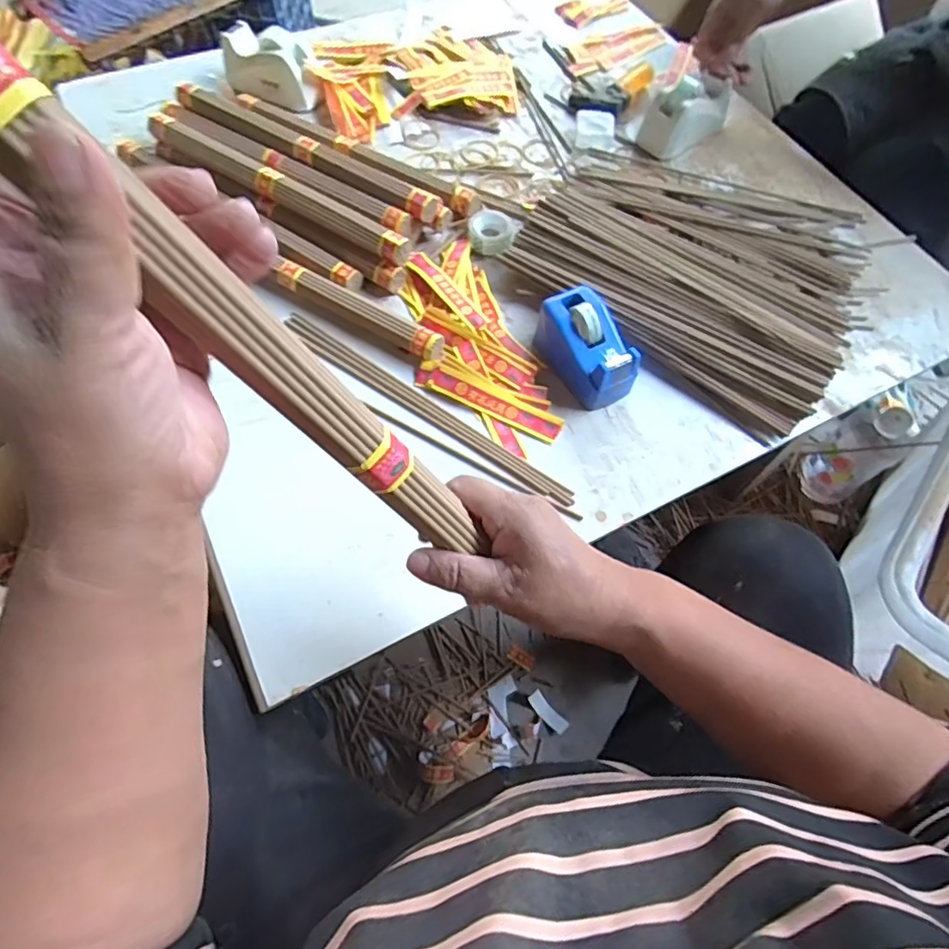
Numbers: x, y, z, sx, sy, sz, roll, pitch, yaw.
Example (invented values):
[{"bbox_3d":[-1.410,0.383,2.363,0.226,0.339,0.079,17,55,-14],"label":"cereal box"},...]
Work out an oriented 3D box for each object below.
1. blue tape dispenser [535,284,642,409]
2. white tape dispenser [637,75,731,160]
[{"bbox_3d":[0.103,-0.116,0.500,0.058,0.052,0.105,-21,67,-12],"label":"blue tape dispenser"},{"bbox_3d":[0.258,-0.439,0.665,0.063,0.061,0.122,40,69,16],"label":"white tape dispenser"}]

